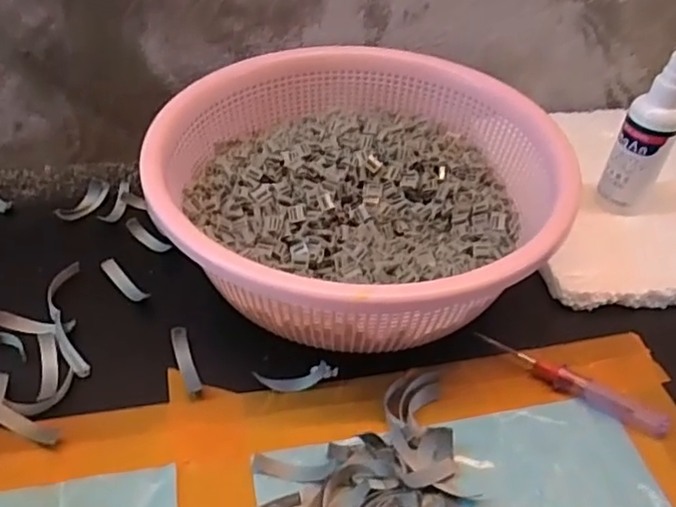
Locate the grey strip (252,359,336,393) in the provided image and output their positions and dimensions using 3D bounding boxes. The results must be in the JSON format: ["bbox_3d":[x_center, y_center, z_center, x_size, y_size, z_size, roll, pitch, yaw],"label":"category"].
[{"bbox_3d":[-0.025,0.078,0.391,0.051,0.012,0.014,-9,44,-15],"label":"grey strip"}]

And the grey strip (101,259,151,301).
[{"bbox_3d":[-0.151,0.019,0.439,0.046,0.004,0.011,35,50,29],"label":"grey strip"}]

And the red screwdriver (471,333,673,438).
[{"bbox_3d":[0.148,0.081,0.398,0.119,0.012,0.019,24,46,20],"label":"red screwdriver"}]

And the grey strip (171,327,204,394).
[{"bbox_3d":[-0.095,0.067,0.393,0.010,0.011,0.047,-13,45,-19],"label":"grey strip"}]

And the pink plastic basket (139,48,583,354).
[{"bbox_3d":[0.014,-0.031,0.437,0.257,0.107,0.249,3,42,-2],"label":"pink plastic basket"}]

